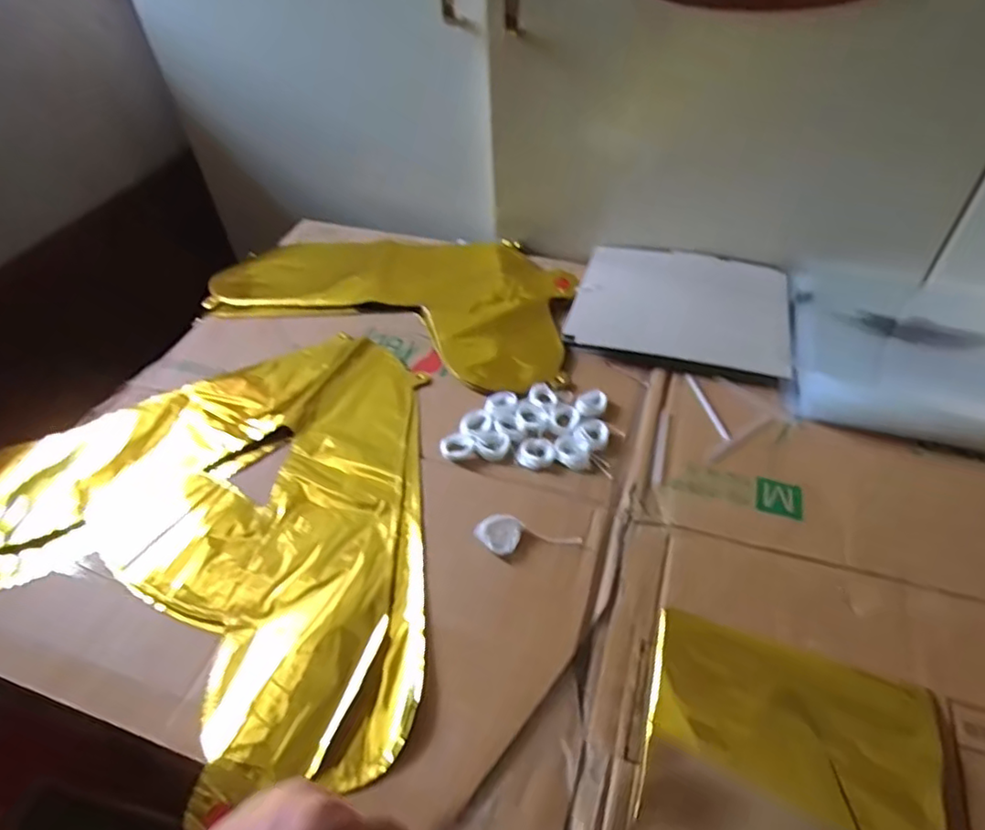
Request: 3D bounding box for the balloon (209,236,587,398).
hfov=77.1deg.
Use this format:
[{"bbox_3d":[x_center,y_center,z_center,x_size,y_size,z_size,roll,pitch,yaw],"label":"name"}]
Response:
[{"bbox_3d":[-0.098,-0.141,0.668,0.391,0.012,0.226,14,49,16],"label":"balloon"}]

